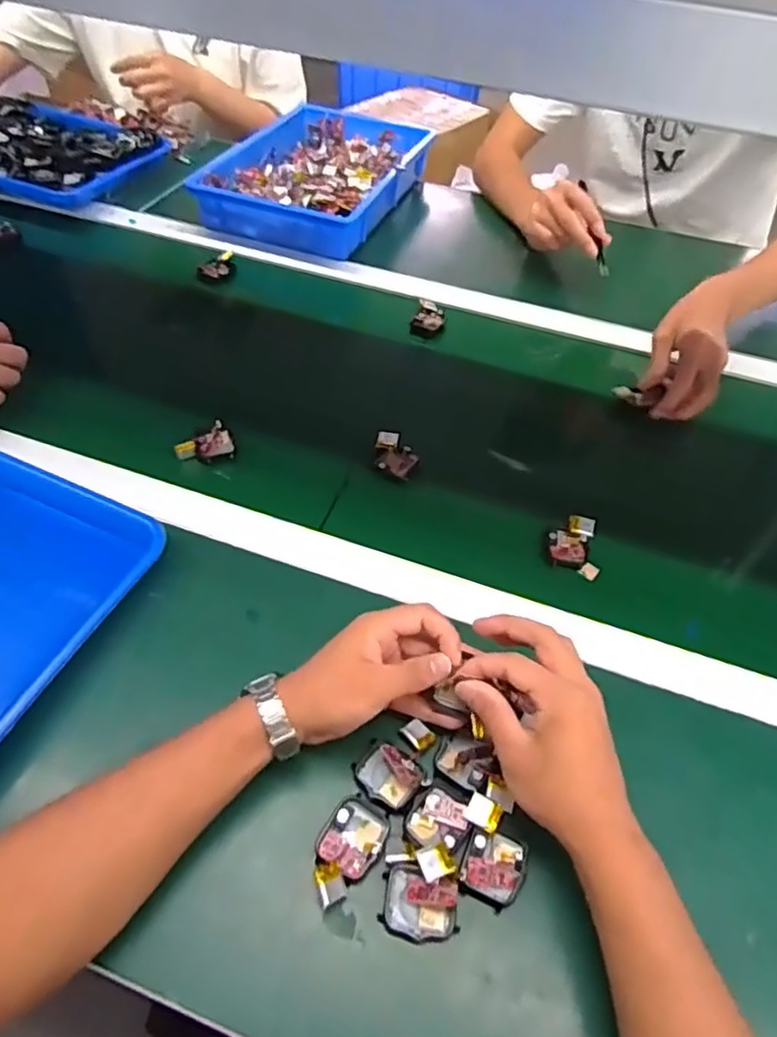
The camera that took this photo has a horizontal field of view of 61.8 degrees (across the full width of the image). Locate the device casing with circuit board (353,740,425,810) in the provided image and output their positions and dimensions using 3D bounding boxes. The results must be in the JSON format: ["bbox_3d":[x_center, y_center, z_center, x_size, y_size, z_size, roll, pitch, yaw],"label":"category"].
[{"bbox_3d":[0.000,0.175,0.447,0.043,0.013,0.033,30,56,20],"label":"device casing with circuit board"}]

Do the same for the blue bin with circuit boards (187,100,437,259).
[{"bbox_3d":[-0.103,-0.525,0.980,0.261,0.057,0.375,16,52,10],"label":"blue bin with circuit boards"}]

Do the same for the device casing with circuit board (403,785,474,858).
[{"bbox_3d":[0.035,0.201,0.432,0.041,0.007,0.039,26,54,17],"label":"device casing with circuit board"}]

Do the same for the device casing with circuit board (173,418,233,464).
[{"bbox_3d":[-0.180,-0.074,0.635,0.055,0.033,0.028,-15,53,-14],"label":"device casing with circuit board"}]

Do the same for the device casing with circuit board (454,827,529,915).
[{"bbox_3d":[0.067,0.224,0.417,0.040,0.008,0.043,27,55,18],"label":"device casing with circuit board"}]

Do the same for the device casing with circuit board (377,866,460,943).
[{"bbox_3d":[0.019,0.237,0.397,0.049,0.016,0.035,19,53,12],"label":"device casing with circuit board"}]

